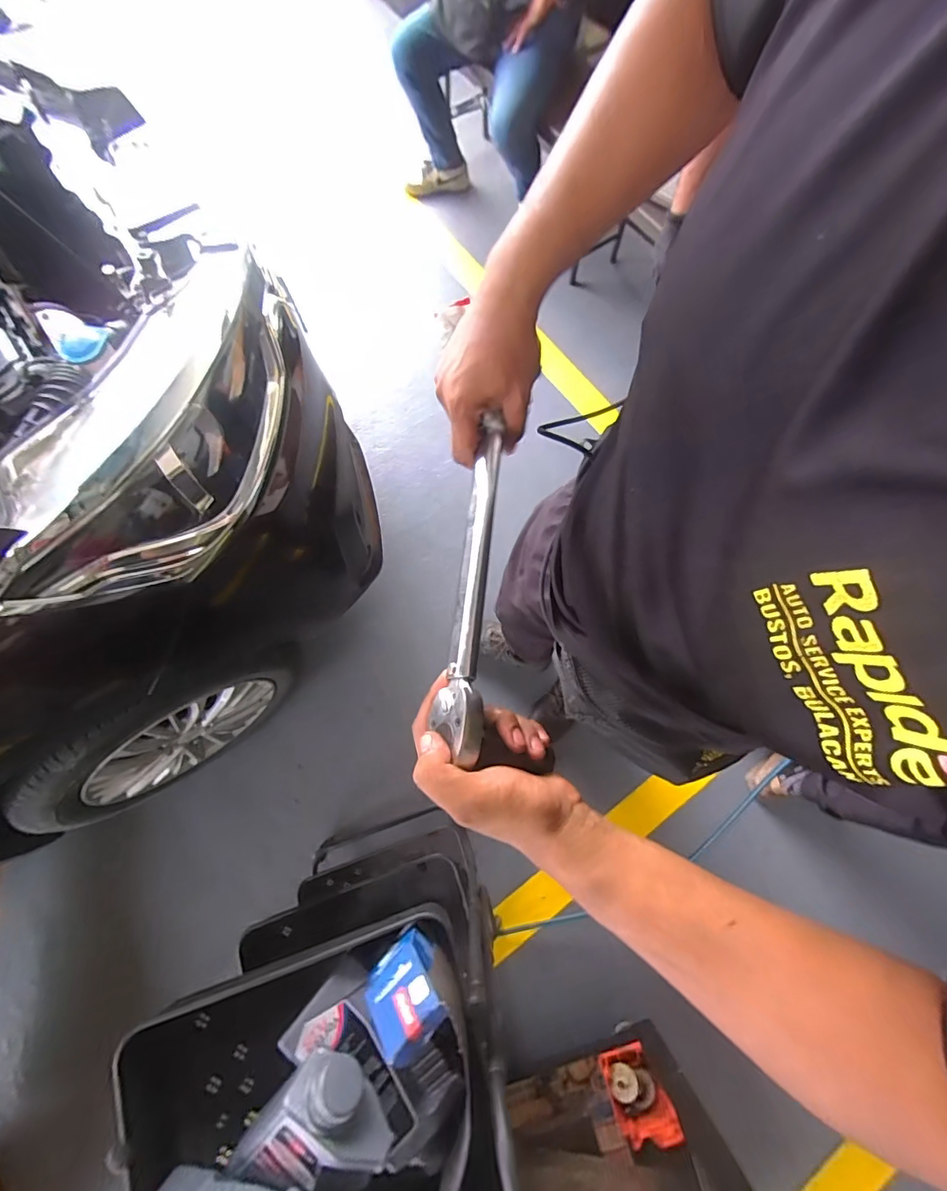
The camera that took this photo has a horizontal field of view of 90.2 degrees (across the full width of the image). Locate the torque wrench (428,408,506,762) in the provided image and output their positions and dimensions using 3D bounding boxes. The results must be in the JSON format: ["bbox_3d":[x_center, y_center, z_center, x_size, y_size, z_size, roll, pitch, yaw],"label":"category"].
[{"bbox_3d":[0.002,-0.020,0.369,0.033,0.023,0.280,5,67,2],"label":"torque wrench"}]

